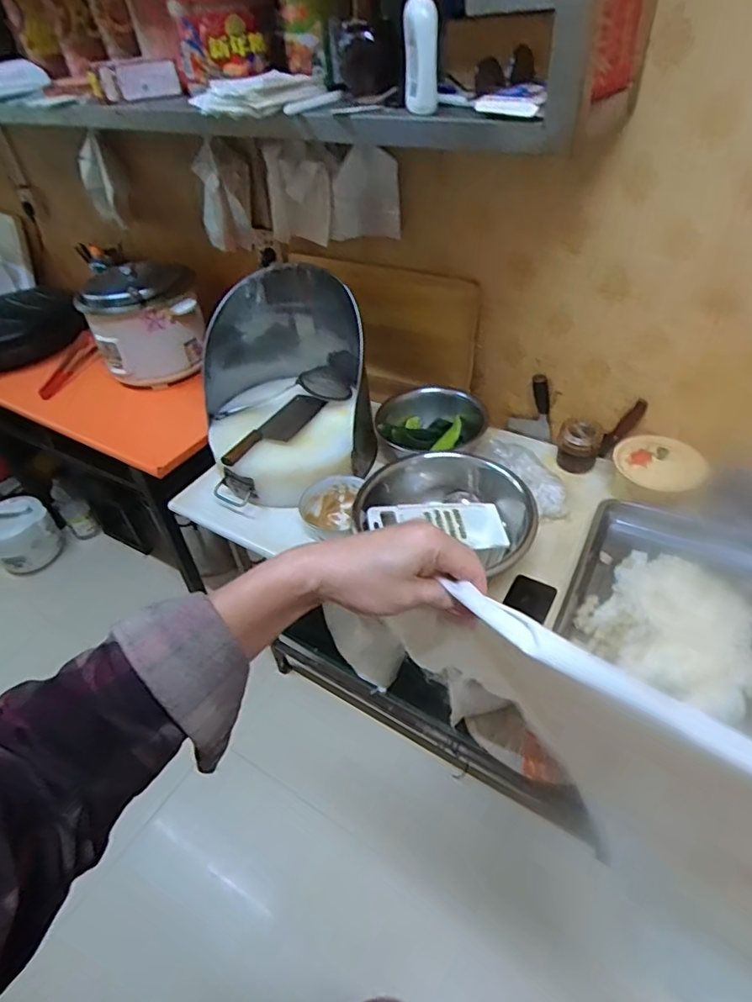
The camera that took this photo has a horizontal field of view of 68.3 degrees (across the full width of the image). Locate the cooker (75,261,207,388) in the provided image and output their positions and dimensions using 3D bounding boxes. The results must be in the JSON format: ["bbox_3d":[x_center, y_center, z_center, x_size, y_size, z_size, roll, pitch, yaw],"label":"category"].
[{"bbox_3d":[-0.599,-0.466,1.468,0.277,0.290,0.263,-18,45,-12],"label":"cooker"}]

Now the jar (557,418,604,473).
[{"bbox_3d":[0.446,-0.127,1.218,0.087,0.090,0.089,11,46,17],"label":"jar"}]

